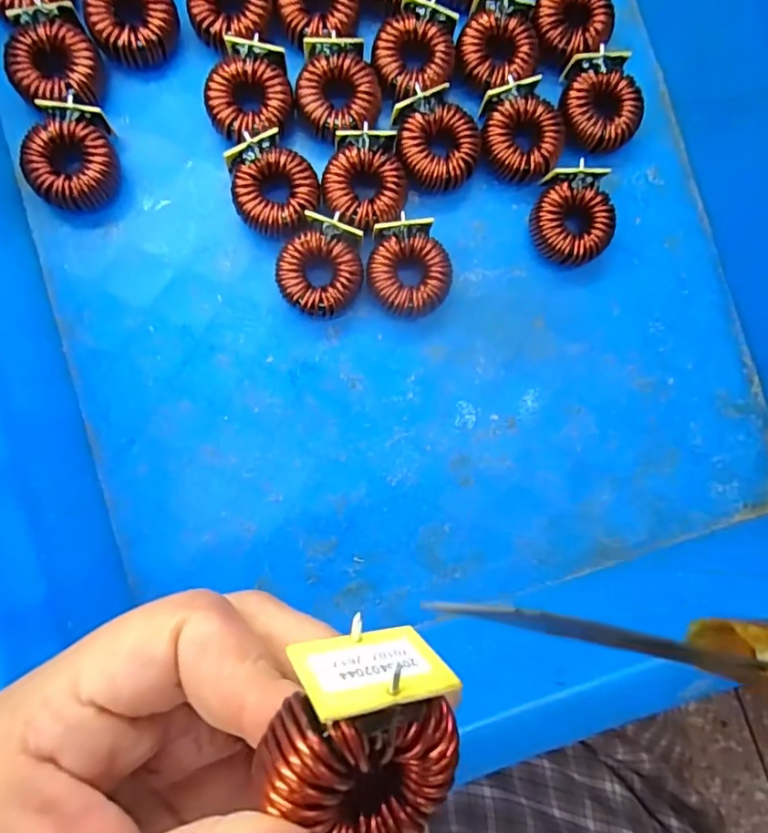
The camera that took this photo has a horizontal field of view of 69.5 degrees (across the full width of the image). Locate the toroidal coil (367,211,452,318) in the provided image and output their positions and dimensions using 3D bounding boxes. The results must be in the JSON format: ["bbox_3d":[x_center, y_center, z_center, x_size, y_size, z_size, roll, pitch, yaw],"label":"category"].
[{"bbox_3d":[0.011,-0.064,0.245,0.035,0.018,0.041,6,87,-5],"label":"toroidal coil"}]

